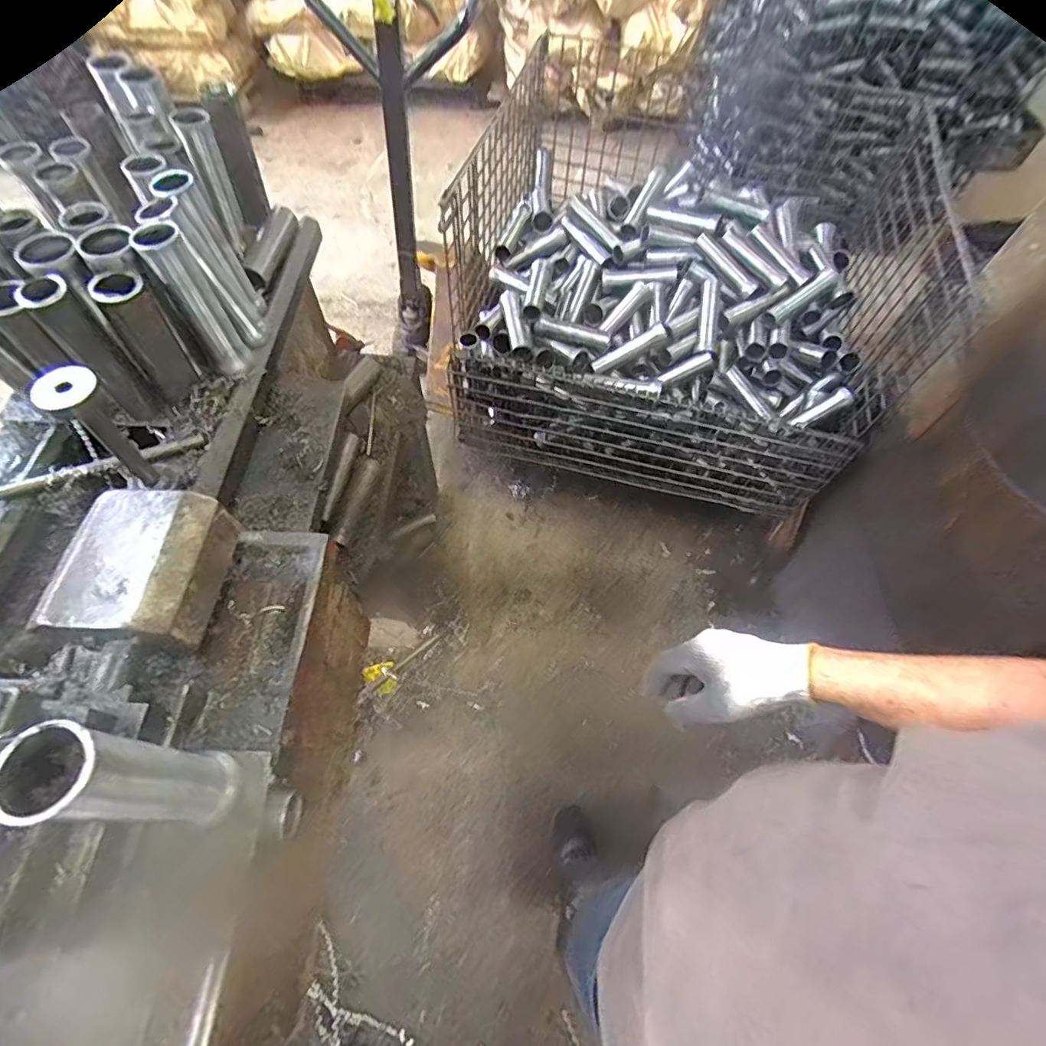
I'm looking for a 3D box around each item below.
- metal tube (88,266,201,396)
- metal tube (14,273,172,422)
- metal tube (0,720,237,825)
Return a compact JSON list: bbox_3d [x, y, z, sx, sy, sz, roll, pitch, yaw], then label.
[{"bbox_3d":[-0.451,-0.227,0.640,0.060,0.143,0.051,-30,67,-16],"label":"metal tube"},{"bbox_3d":[-0.487,-0.193,0.613,0.044,0.178,0.046,36,67,16],"label":"metal tube"},{"bbox_3d":[-0.264,0.175,0.363,0.054,0.183,0.047,6,62,2],"label":"metal tube"}]

